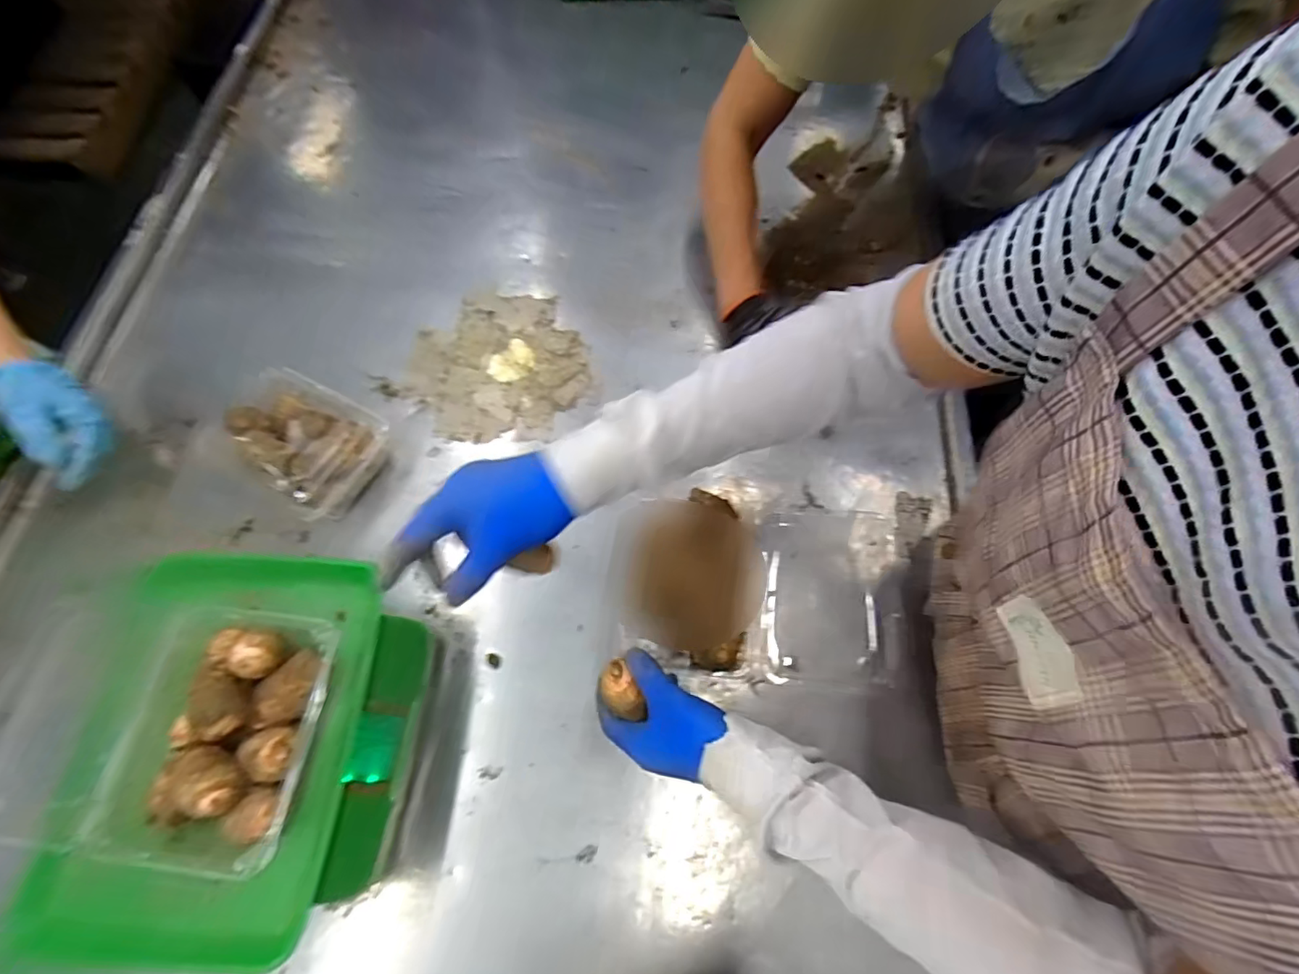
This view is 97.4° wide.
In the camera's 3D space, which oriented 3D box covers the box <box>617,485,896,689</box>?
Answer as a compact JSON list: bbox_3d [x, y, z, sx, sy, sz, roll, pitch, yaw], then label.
[{"bbox_3d":[0.113,0.095,0.569,0.289,0.075,0.195,9,67,5],"label":"box"}]

